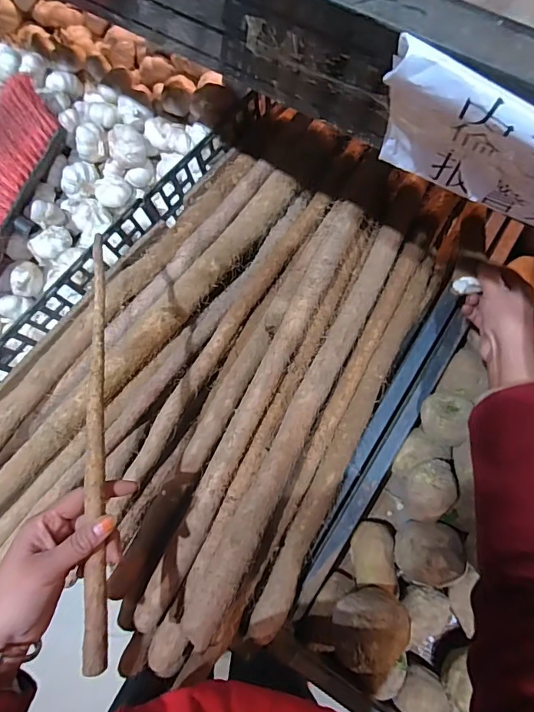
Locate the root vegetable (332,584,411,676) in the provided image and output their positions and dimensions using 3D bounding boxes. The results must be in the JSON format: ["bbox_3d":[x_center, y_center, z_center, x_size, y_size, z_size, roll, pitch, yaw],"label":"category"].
[{"bbox_3d":[0.115,0.303,0.476,0.078,0.064,0.075,4,74,3],"label":"root vegetable"}]

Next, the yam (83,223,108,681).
[{"bbox_3d":[-0.143,0.068,0.362,0.014,0.019,0.354,-4,80,1],"label":"yam"}]

